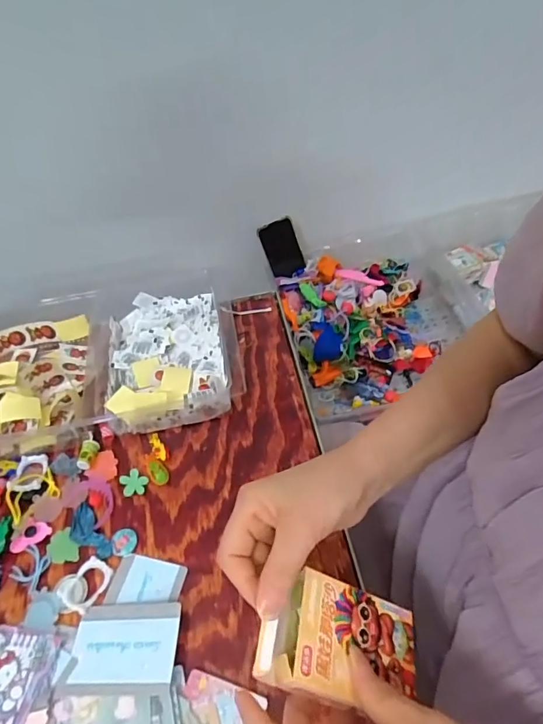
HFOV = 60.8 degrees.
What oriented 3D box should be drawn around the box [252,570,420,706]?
[{"bbox_3d":[0.045,0.177,0.297,0.108,0.015,0.066,23,44,-11],"label":"box"}]

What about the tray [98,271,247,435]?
[{"bbox_3d":[-0.121,-0.028,0.553,0.155,0.049,0.228,-12,51,-4],"label":"tray"}]

